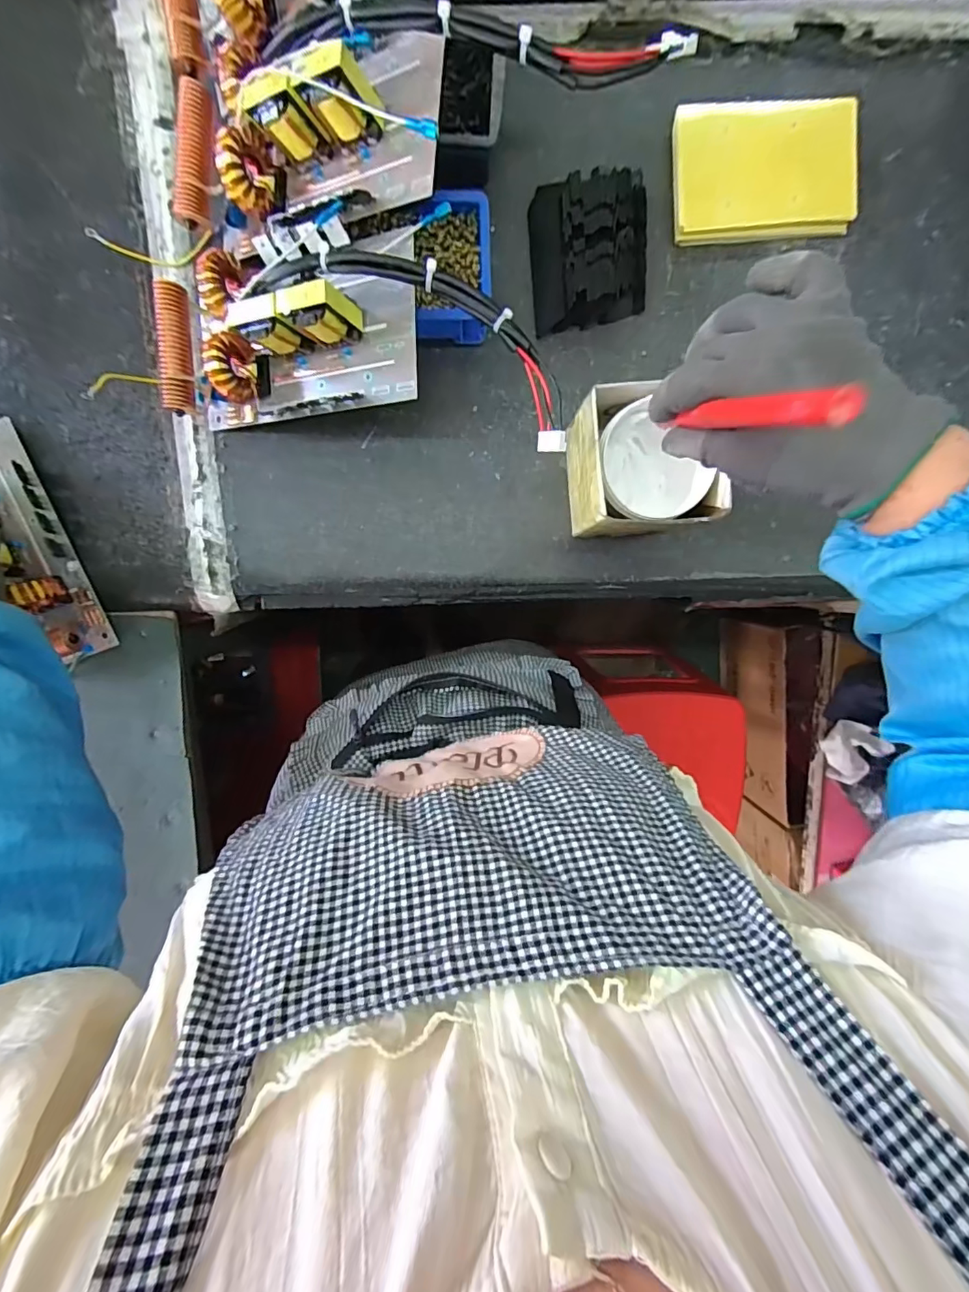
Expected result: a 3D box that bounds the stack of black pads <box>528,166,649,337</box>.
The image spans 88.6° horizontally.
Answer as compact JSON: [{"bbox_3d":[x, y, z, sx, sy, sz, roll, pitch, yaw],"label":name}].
[{"bbox_3d":[0.098,-0.360,0.451,0.107,0.033,0.118,-9,97,-2],"label":"stack of black pads"}]

